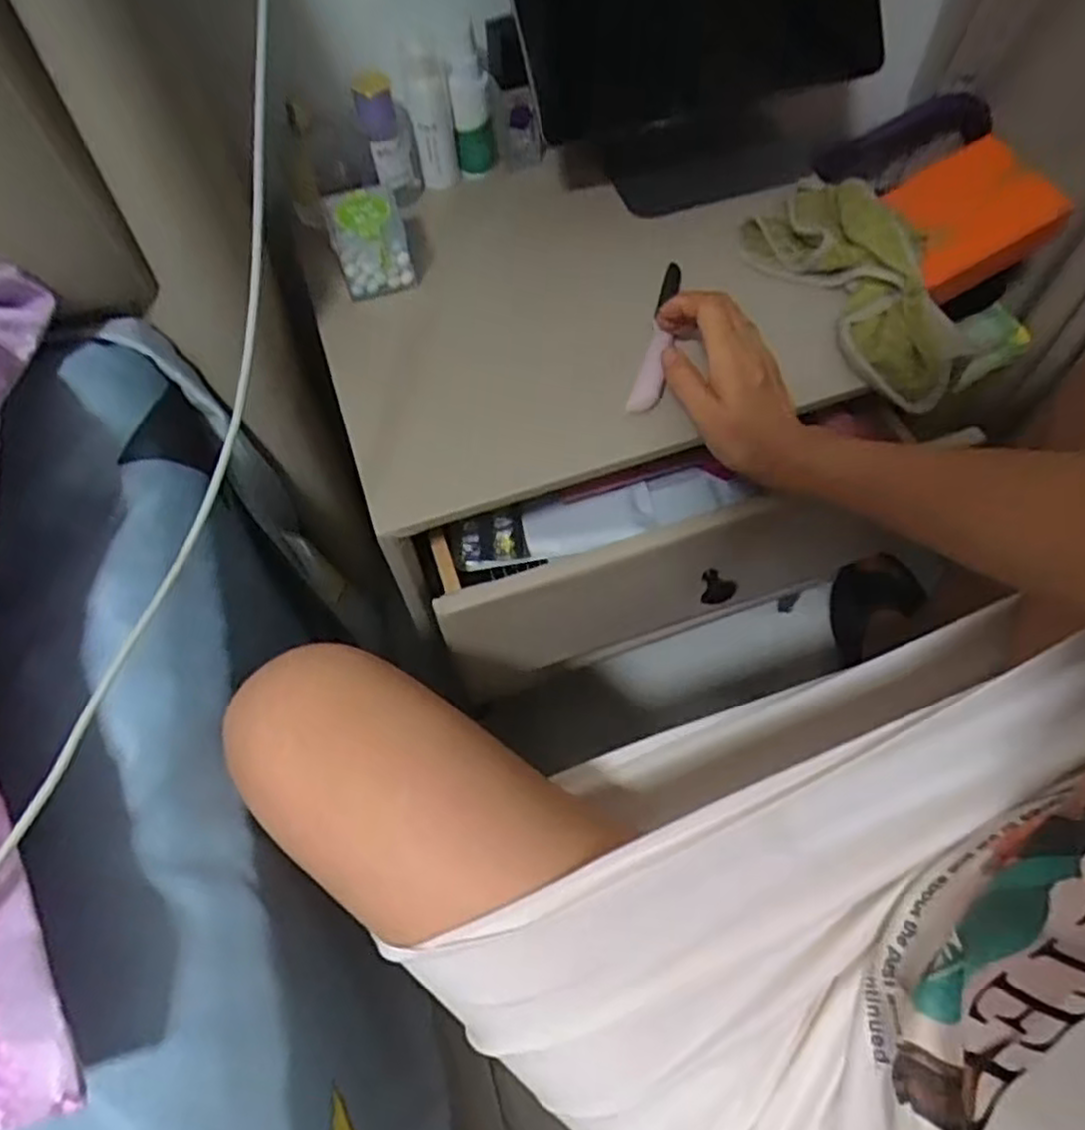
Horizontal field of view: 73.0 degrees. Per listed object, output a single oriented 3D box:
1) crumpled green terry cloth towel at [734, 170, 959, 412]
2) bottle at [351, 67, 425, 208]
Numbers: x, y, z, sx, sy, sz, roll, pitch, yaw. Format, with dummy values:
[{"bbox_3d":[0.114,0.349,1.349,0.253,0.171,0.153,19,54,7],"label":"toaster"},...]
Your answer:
[{"bbox_3d":[0.246,-0.224,0.564,0.114,0.038,0.232,-21,61,-9],"label":"crumpled green terry cloth towel"},{"bbox_3d":[-0.126,-0.351,0.612,0.041,0.119,0.033,-10,62,-4],"label":"bottle"}]

